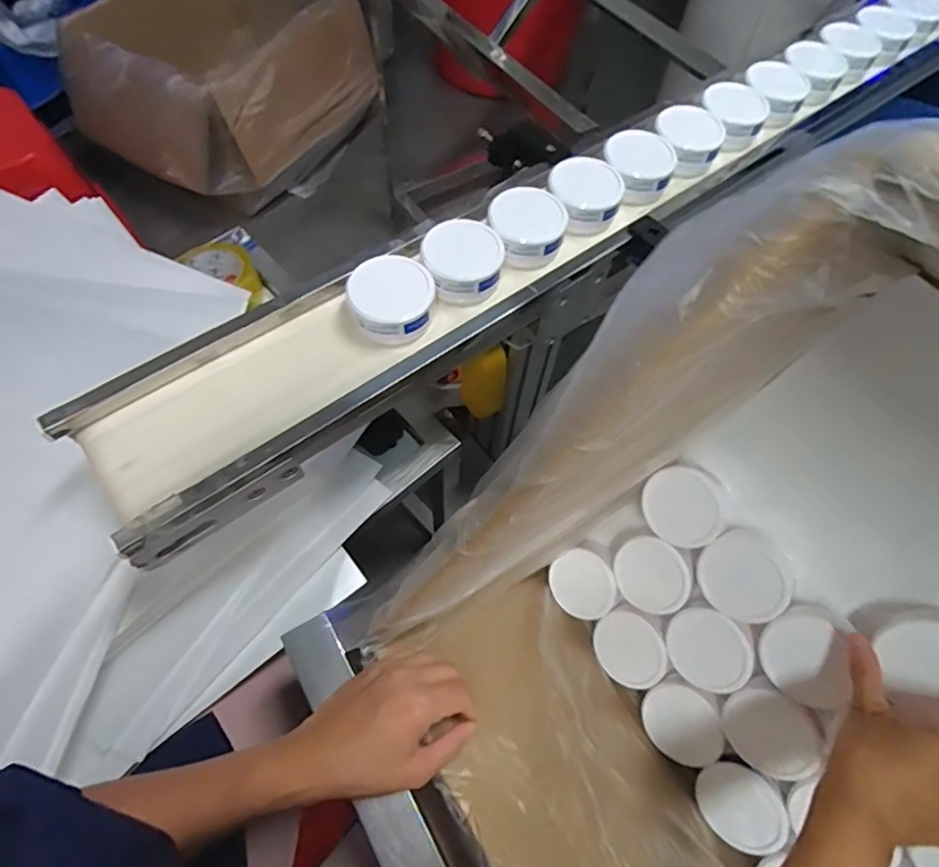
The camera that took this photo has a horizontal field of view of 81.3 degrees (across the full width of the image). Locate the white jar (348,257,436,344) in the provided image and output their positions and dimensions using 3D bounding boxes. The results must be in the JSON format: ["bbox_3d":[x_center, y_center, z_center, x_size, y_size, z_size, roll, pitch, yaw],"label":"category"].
[{"bbox_3d":[-0.069,-0.120,0.489,0.072,0.035,0.075,-2,62,-3],"label":"white jar"}]

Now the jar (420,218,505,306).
[{"bbox_3d":[-0.007,-0.156,0.512,0.077,0.051,0.070,5,62,1],"label":"jar"}]

